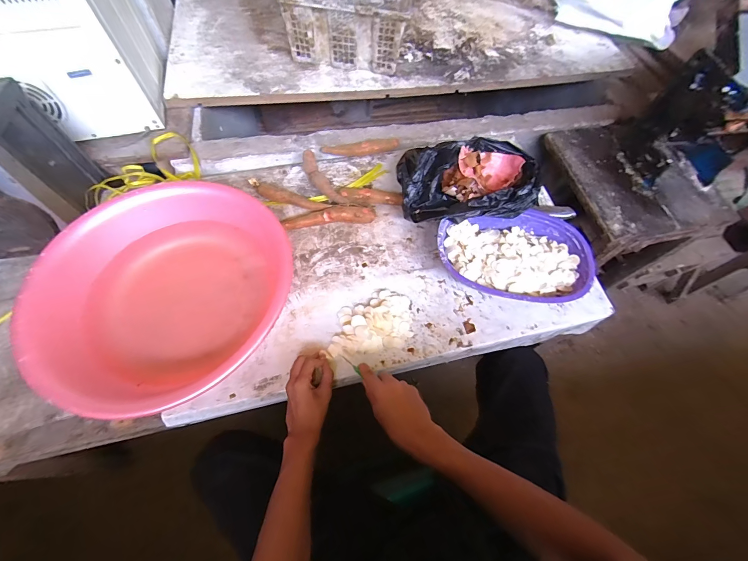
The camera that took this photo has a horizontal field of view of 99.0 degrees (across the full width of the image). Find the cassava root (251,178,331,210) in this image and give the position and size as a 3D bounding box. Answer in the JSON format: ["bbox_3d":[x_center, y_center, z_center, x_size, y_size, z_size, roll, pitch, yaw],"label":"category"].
[{"bbox_3d":[-0.196,-0.189,0.742,0.200,0.035,0.028,19,62,7],"label":"cassava root"}]

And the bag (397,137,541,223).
[{"bbox_3d":[0.198,-0.217,0.711,0.275,0.123,0.206,-2,62,-4],"label":"bag"}]

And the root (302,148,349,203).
[{"bbox_3d":[-0.125,-0.239,0.769,0.038,0.035,0.186,-28,67,-17],"label":"root"}]

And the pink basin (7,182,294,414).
[{"bbox_3d":[-0.363,0.013,0.582,0.411,0.117,0.389,1,62,-2],"label":"pink basin"}]

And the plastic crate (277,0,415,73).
[{"bbox_3d":[-0.062,-0.845,0.966,0.329,0.174,0.485,6,62,0],"label":"plastic crate"}]

